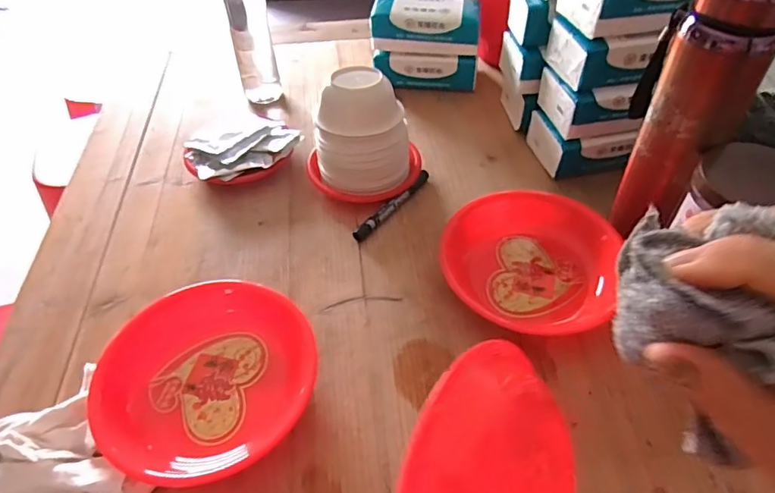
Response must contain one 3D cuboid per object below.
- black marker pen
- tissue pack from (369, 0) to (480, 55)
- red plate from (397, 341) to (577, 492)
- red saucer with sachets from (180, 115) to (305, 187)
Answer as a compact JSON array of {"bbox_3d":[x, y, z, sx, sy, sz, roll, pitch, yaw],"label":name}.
[{"bbox_3d":[0.009,-0.051,0.637,0.015,0.017,0.135,32,58,27],"label":"black marker pen"},{"bbox_3d":[0.056,-0.327,0.773,0.155,0.057,0.091,4,47,7],"label":"tissue pack"},{"bbox_3d":[0.069,0.142,0.304,0.149,0.156,0.019,-26,8,-42],"label":"red plate"},{"bbox_3d":[-0.187,-0.125,0.694,0.142,0.041,0.110,-35,56,-25],"label":"red saucer with sachets"}]

